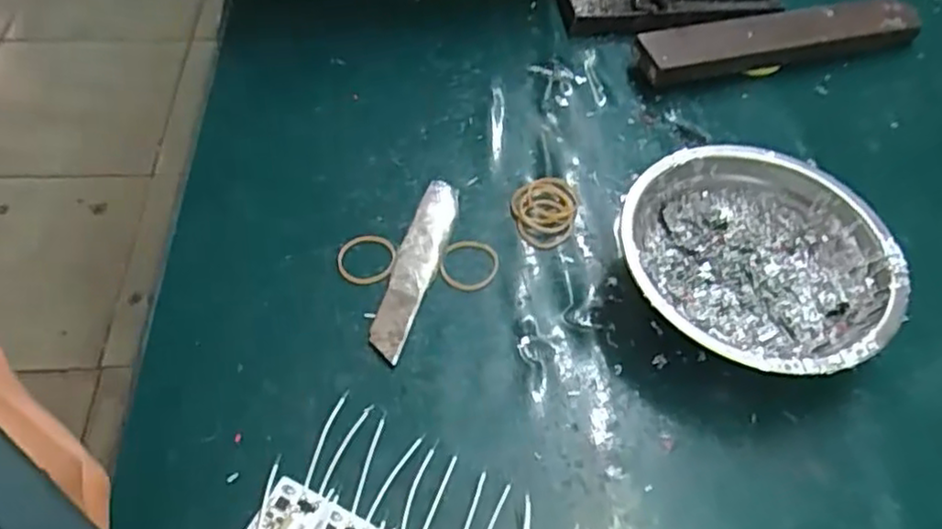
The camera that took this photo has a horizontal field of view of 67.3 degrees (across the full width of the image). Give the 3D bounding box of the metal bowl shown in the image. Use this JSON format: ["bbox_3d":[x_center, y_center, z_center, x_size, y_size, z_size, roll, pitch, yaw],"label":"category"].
[{"bbox_3d":[0.134,0.002,0.341,0.124,0.041,0.119,1,55,-2],"label":"metal bowl"}]

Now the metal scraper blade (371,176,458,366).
[{"bbox_3d":[-0.028,0.000,0.354,0.020,0.012,0.102,16,56,9],"label":"metal scraper blade"}]

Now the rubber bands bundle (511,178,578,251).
[{"bbox_3d":[0.039,-0.029,0.381,0.034,0.006,0.044,11,55,6],"label":"rubber bands bundle"}]

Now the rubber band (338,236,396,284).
[{"bbox_3d":[-0.053,-0.004,0.359,0.029,0.004,0.030,1,55,-2],"label":"rubber band"}]

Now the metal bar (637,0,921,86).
[{"bbox_3d":[0.201,-0.145,0.456,0.189,0.025,0.034,-12,56,-11],"label":"metal bar"}]

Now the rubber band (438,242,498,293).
[{"bbox_3d":[0.000,-0.001,0.361,0.028,0.004,0.031,22,57,13],"label":"rubber band"}]

